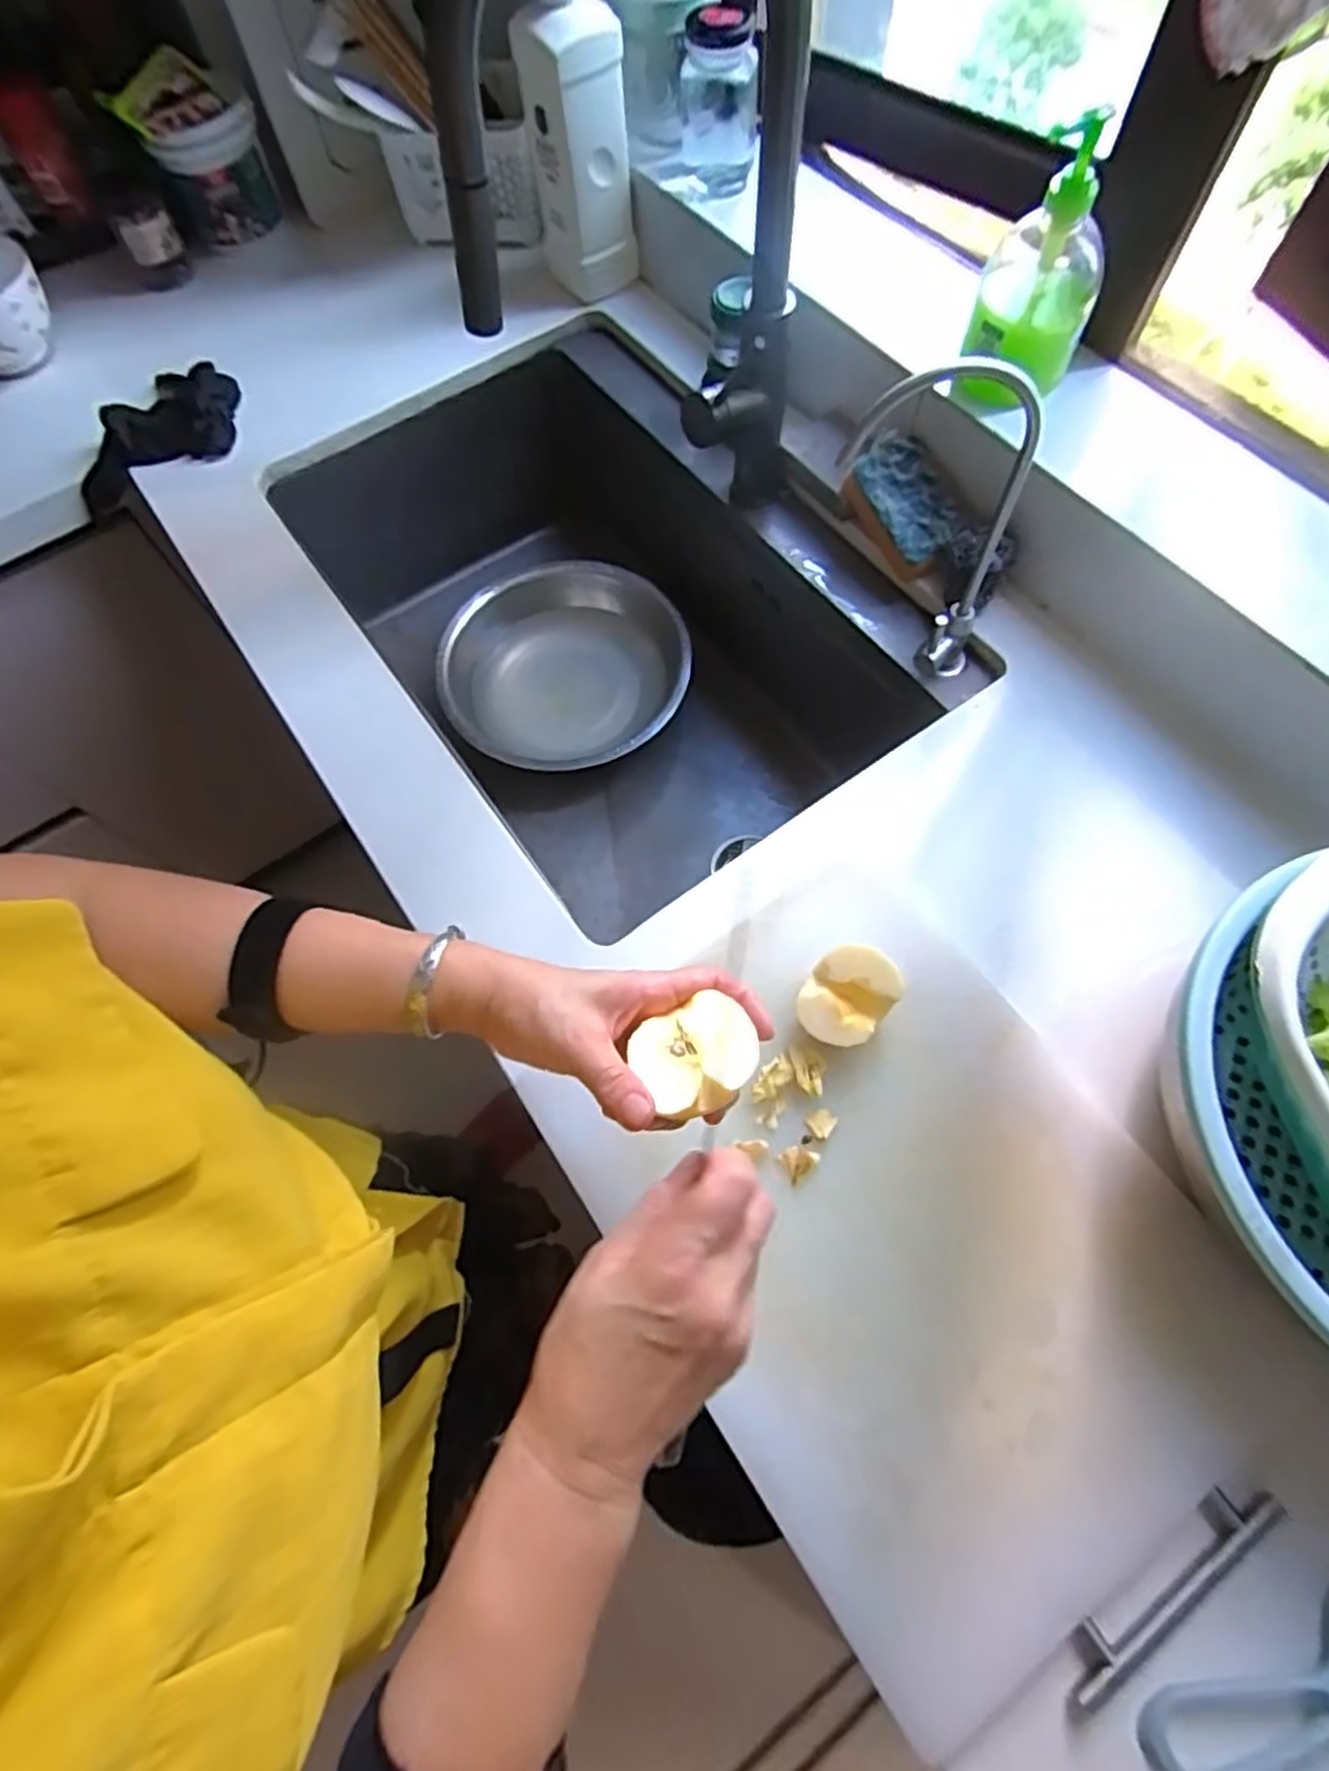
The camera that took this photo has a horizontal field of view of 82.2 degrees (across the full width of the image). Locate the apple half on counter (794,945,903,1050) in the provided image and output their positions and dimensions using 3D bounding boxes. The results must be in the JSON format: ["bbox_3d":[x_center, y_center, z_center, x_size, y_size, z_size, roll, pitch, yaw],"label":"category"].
[{"bbox_3d":[0.116,0.074,0.489,0.050,0.050,0.062,39,74,17],"label":"apple half on counter"}]

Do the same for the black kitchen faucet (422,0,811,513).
[{"bbox_3d":[-0.005,-0.433,0.544,0.261,0.432,0.067,-31,69,-10],"label":"black kitchen faucet"}]

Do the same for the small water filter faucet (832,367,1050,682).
[{"bbox_3d":[0.182,-0.237,0.543,0.135,0.259,0.038,-7,67,0],"label":"small water filter faucet"}]

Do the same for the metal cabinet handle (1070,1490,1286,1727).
[{"bbox_3d":[0.260,0.364,0.393,0.147,0.010,0.028,-35,69,-12],"label":"metal cabinet handle"}]

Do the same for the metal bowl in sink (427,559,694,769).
[{"bbox_3d":[-0.106,-0.240,0.876,0.257,0.075,0.264,-1,67,3],"label":"metal bowl in sink"}]

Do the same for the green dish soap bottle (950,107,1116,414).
[{"bbox_3d":[0.275,-0.441,0.551,0.080,0.152,0.069,16,69,10],"label":"green dish soap bottle"}]

